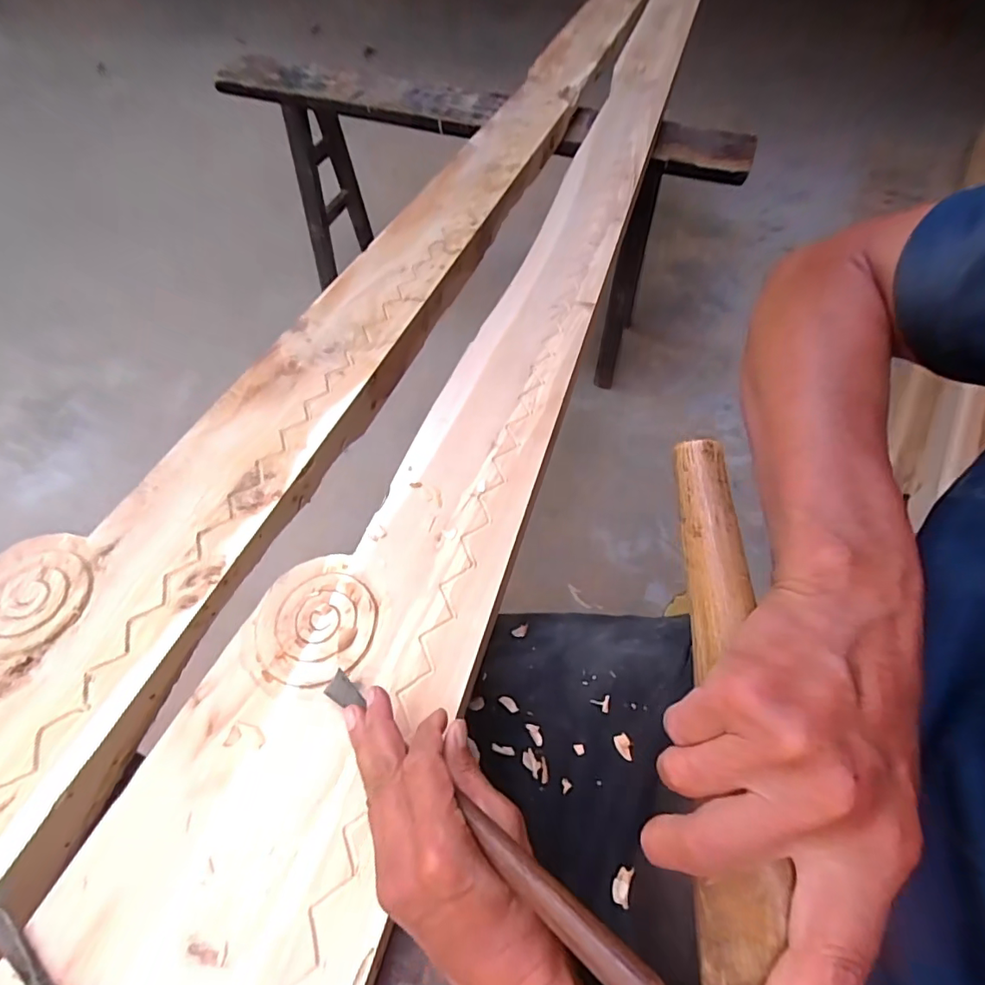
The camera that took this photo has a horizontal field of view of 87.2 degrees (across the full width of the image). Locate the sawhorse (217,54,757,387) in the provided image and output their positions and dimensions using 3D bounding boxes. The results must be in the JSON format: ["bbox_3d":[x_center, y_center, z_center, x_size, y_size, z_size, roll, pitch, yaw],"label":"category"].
[{"bbox_3d":[-0.041,-0.660,1.277,1.114,0.527,0.273,20,59,12],"label":"sawhorse"}]

